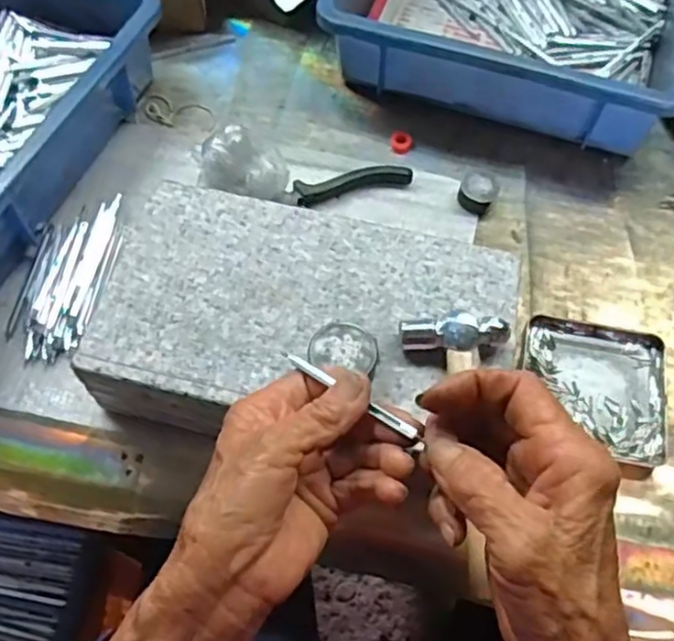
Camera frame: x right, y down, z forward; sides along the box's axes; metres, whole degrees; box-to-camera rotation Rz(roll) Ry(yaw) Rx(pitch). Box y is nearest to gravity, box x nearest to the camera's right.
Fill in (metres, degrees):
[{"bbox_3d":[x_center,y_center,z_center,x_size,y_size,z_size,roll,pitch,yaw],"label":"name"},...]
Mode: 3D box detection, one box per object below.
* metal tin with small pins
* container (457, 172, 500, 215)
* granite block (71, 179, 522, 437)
[{"bbox_3d":[0.177,0.047,0.464,0.094,0.013,0.103,10,63,5],"label":"metal tin with small pins"},{"bbox_3d":[0.111,-0.102,0.528,0.029,0.018,0.031,0,63,0],"label":"container"},{"bbox_3d":[-0.017,0.010,0.429,0.244,0.068,0.148,12,63,6],"label":"granite block"}]

